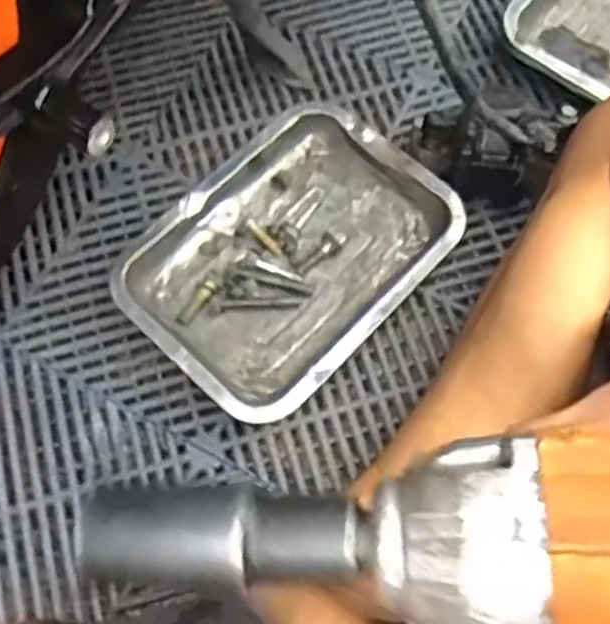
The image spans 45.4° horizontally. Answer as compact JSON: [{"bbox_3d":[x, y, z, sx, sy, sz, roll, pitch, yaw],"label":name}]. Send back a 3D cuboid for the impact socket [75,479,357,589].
[{"bbox_3d":[-0.024,0.062,0.207,0.077,0.021,0.027,2,68,6],"label":"impact socket"}]

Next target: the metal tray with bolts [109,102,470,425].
[{"bbox_3d":[-0.012,-0.046,0.594,0.189,0.042,0.253,41,74,16],"label":"metal tray with bolts"}]

